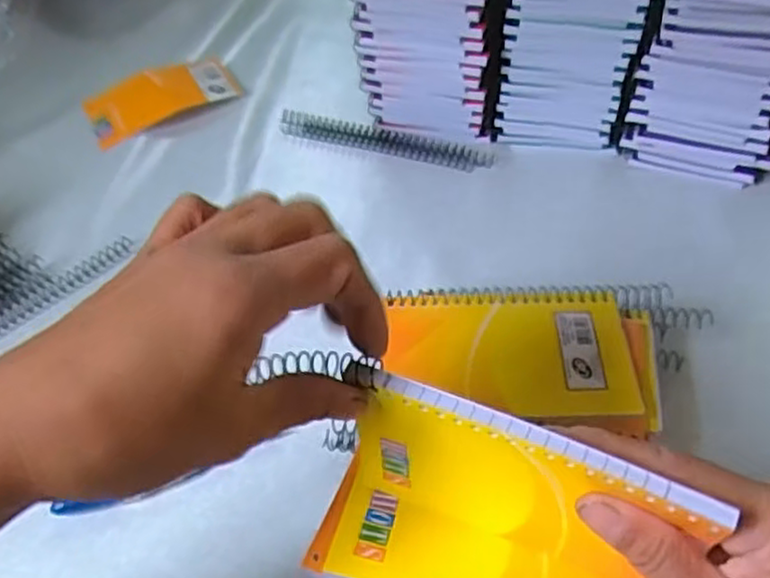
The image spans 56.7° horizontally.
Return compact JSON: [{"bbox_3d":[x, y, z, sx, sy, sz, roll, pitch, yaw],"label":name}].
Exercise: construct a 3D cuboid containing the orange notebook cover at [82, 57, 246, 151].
[{"bbox_3d":[-0.200,-0.172,0.638,0.130,0.012,0.070,-28,53,-17],"label":"orange notebook cover"}]

